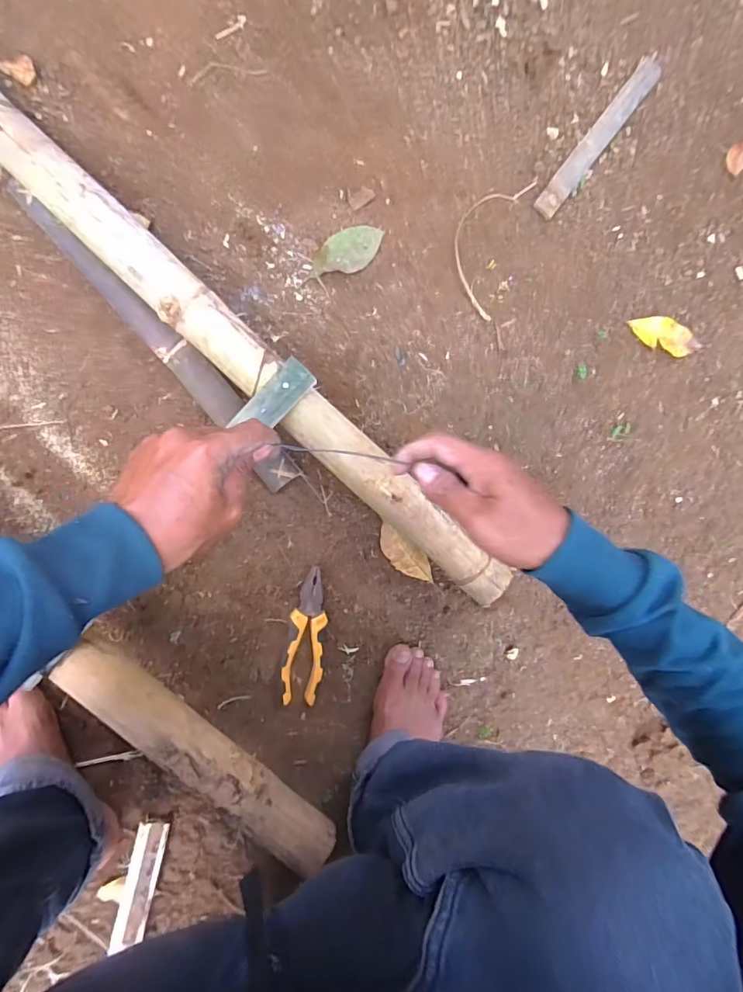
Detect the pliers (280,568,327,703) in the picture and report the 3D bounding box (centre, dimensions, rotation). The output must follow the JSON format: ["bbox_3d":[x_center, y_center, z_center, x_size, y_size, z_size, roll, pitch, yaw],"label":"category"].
[{"bbox_3d":[-0.072,0.157,0.527,0.042,0.025,0.148,10,91,-9],"label":"pliers"}]

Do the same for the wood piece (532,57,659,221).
[{"bbox_3d":[0.273,-0.430,0.552,0.028,0.009,0.241,38,86,-8],"label":"wood piece"}]

